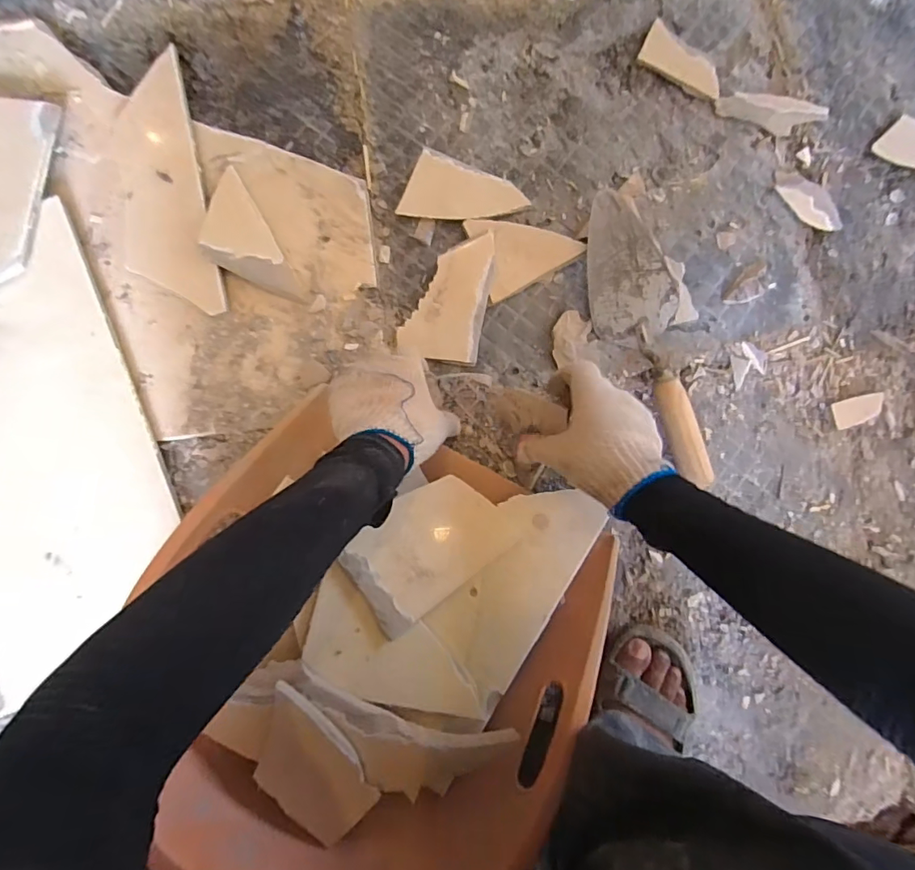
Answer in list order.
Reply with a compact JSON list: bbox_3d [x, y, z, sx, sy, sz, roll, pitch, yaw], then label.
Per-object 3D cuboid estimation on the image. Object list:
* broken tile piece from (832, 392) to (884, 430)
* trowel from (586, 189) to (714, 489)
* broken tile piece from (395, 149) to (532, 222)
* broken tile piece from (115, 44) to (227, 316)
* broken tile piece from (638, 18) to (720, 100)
[{"bbox_3d":[0.450,-0.027,0.554,0.061,0.010,0.032,-13,86,-2],"label":"broken tile piece"},{"bbox_3d":[0.206,-0.102,0.533,0.087,0.051,0.306,-15,87,-2],"label":"trowel"},{"bbox_3d":[0.008,-0.266,0.559,0.129,0.015,0.078,18,86,0],"label":"broken tile piece"},{"bbox_3d":[-0.326,-0.272,0.543,0.092,0.016,0.284,-12,87,-5],"label":"broken tile piece"},{"bbox_3d":[0.261,-0.428,0.568,0.103,0.007,0.044,35,107,7],"label":"broken tile piece"}]

